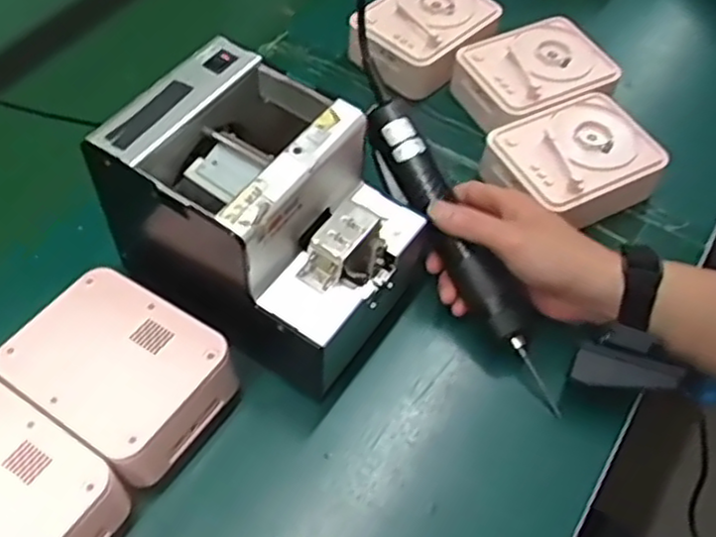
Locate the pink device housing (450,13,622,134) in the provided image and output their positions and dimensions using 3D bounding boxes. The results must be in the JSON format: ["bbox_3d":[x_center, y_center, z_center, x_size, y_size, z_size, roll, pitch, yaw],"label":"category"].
[{"bbox_3d":[0.159,-0.177,0.662,0.124,0.044,0.102,-21,57,-14],"label":"pink device housing"}]

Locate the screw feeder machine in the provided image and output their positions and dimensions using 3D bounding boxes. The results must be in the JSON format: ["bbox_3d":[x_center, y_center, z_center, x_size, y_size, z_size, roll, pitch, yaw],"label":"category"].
[{"bbox_3d":[-0.059,-0.033,0.490,0.166,0.150,0.132,34,61,22],"label":"screw feeder machine"}]

